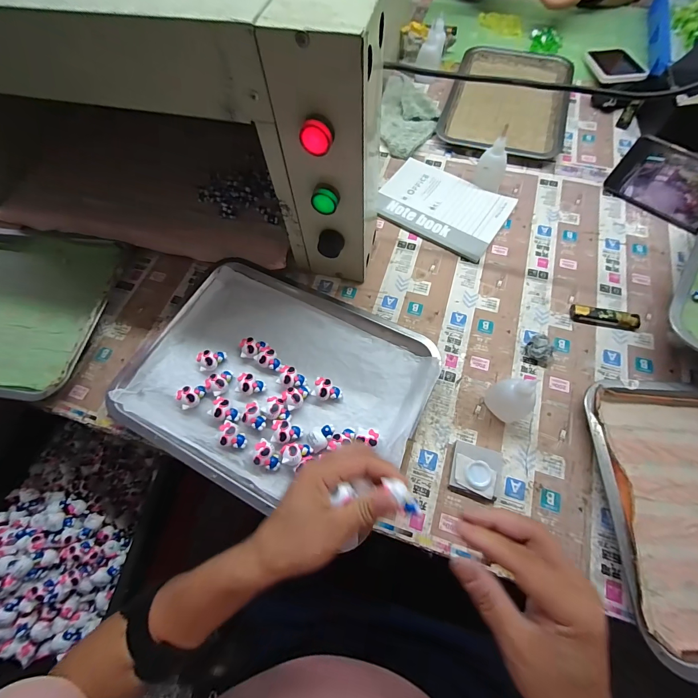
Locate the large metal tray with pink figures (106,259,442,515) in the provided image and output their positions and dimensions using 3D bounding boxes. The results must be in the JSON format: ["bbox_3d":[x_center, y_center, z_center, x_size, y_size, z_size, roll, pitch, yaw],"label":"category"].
[{"bbox_3d":[-0.090,0.033,0.411,0.345,0.033,0.262,24,70,13],"label":"large metal tray with pink figures"}]

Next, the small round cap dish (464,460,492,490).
[{"bbox_3d":[0.139,0.136,0.356,0.028,0.009,0.027,-1,66,3],"label":"small round cap dish"}]

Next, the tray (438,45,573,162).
[{"bbox_3d":[0.307,-0.480,0.641,0.209,0.031,0.296,17,68,11],"label":"tray"}]

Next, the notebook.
[{"bbox_3d":[0.147,-0.230,0.530,0.195,0.008,0.136,32,72,16],"label":"notebook"}]

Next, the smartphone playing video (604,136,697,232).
[{"bbox_3d":[0.484,-0.244,0.491,0.016,0.081,0.160,-29,62,-38],"label":"smartphone playing video"}]

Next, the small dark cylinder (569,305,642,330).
[{"bbox_3d":[0.340,-0.041,0.436,0.087,0.014,0.023,12,67,9],"label":"small dark cylinder"}]

